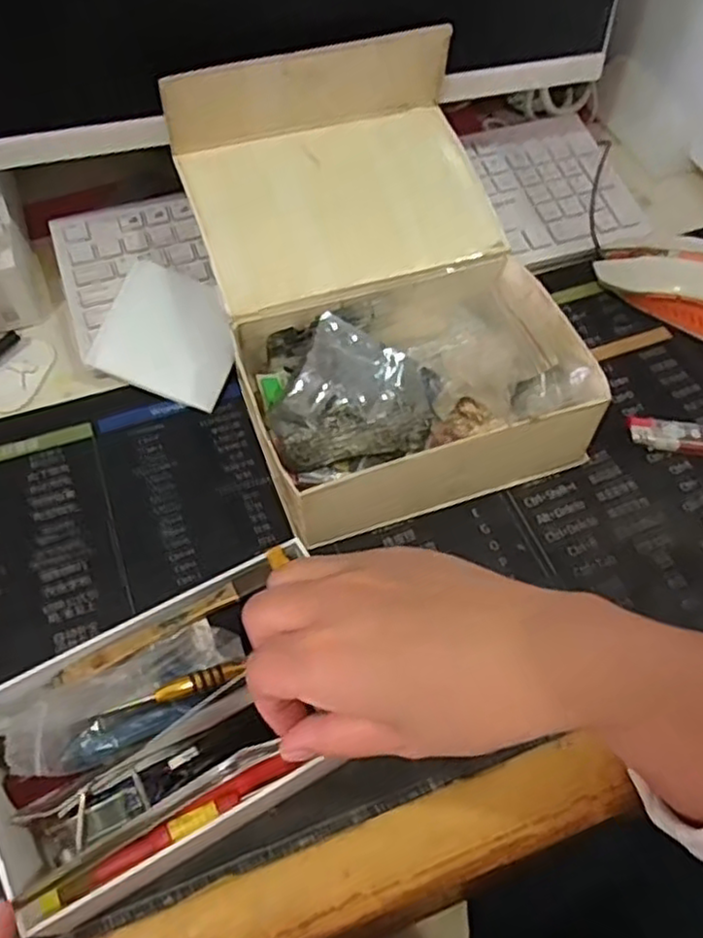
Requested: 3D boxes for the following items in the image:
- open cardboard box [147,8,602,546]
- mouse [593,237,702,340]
[{"bbox_3d":[0.018,-0.117,0.423,0.194,0.111,0.265,-18,62,-12],"label":"open cardboard box"},{"bbox_3d":[0.238,-0.135,0.499,0.118,0.038,0.065,37,65,18],"label":"mouse"}]

